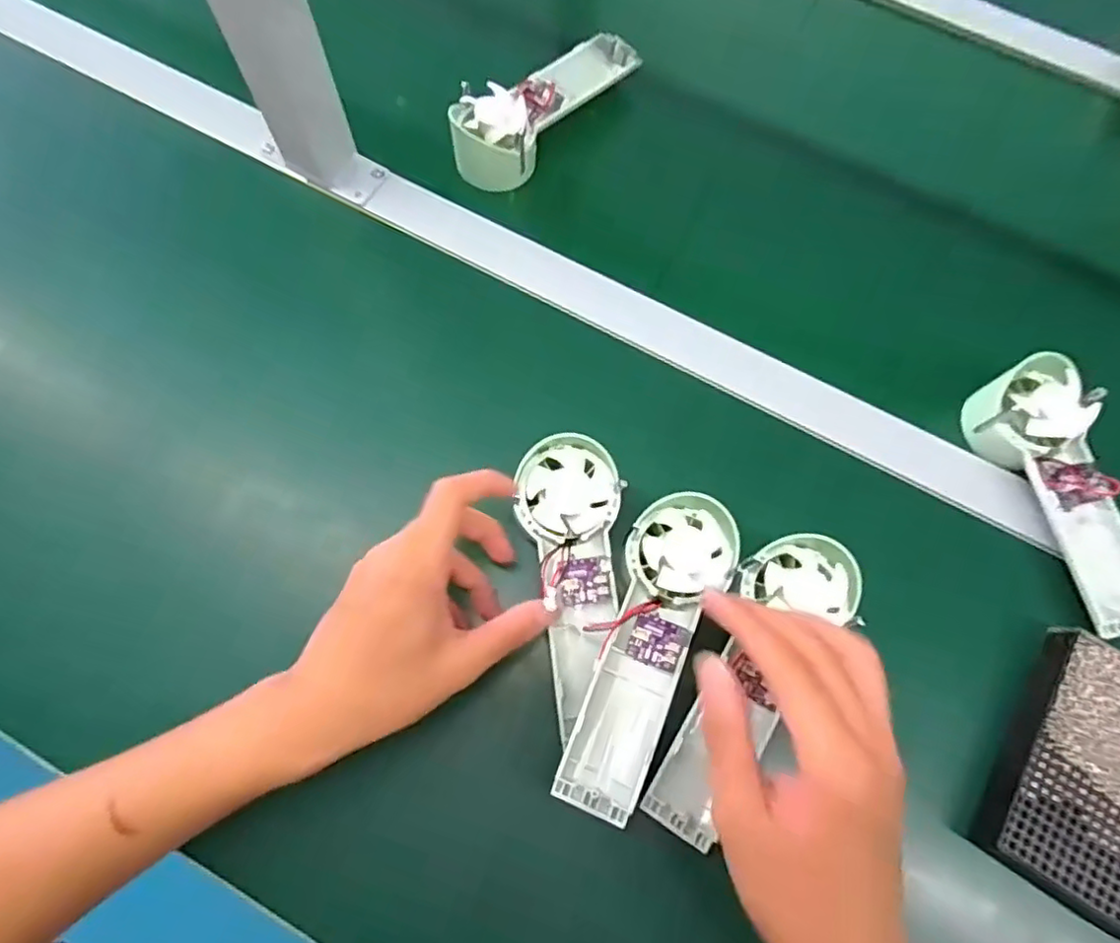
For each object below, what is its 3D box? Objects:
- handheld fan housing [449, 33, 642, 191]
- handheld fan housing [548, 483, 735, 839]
[{"bbox_3d":[-0.006,-0.290,0.491,0.178,0.046,0.062,-38,77,-13],"label":"handheld fan housing"},{"bbox_3d":[0.049,0.097,0.351,0.055,0.026,0.175,22,75,5],"label":"handheld fan housing"}]

